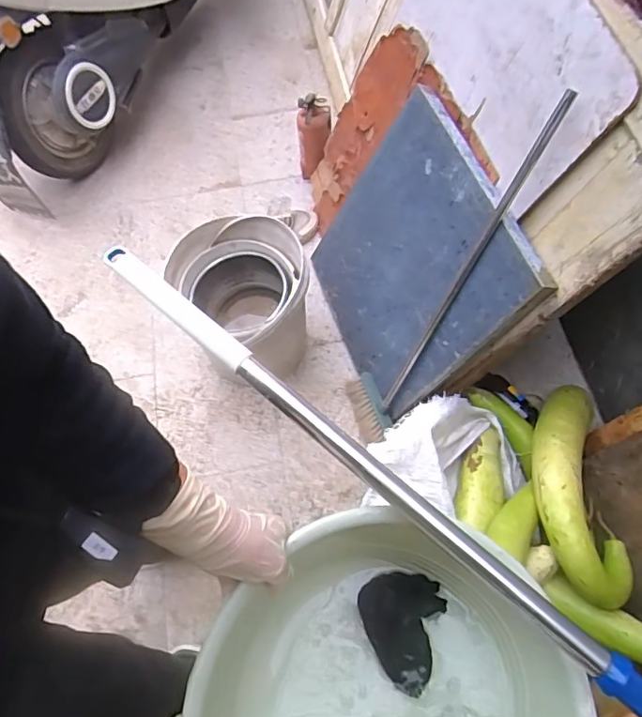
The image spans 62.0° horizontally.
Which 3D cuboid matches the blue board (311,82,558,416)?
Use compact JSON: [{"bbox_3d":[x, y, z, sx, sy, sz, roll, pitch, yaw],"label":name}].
[{"bbox_3d":[0.173,-0.193,1.164,0.032,0.525,0.513,-6,60,-33],"label":"blue board"}]

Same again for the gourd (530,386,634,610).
[{"bbox_3d":[0.479,0.230,1.009,0.175,0.124,0.426,0,63,3],"label":"gourd"}]

